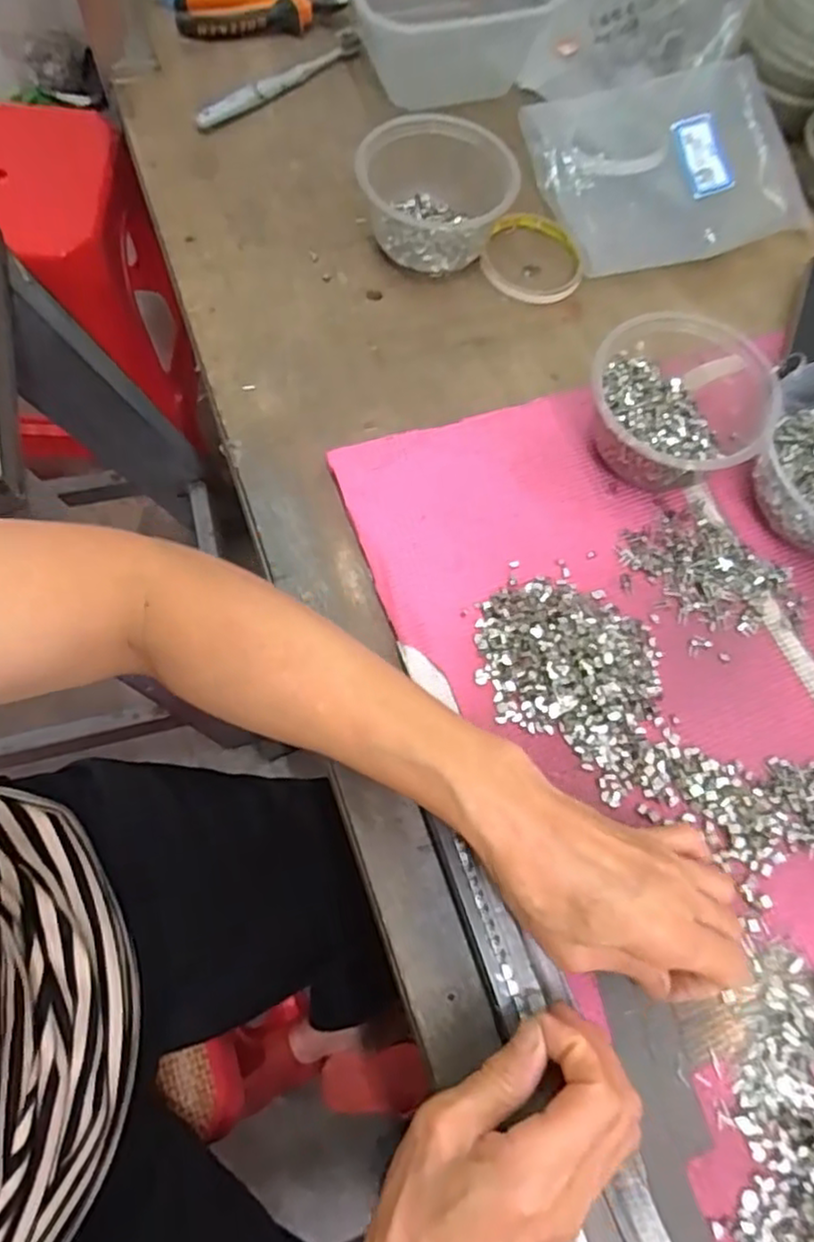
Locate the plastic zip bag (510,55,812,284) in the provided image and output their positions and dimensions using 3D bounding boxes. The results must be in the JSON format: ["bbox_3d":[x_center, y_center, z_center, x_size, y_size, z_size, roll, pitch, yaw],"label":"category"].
[{"bbox_3d":[0.218,-0.375,0.565,0.214,0.035,0.163,-18,71,-12],"label":"plastic zip bag"}]

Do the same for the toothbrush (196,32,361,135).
[{"bbox_3d":[-0.109,-0.467,0.592,0.022,0.013,0.177,43,71,11],"label":"toothbrush"}]

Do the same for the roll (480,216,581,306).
[{"bbox_3d":[0.099,-0.289,0.543,0.080,0.016,0.084,7,68,-3],"label":"roll"}]

